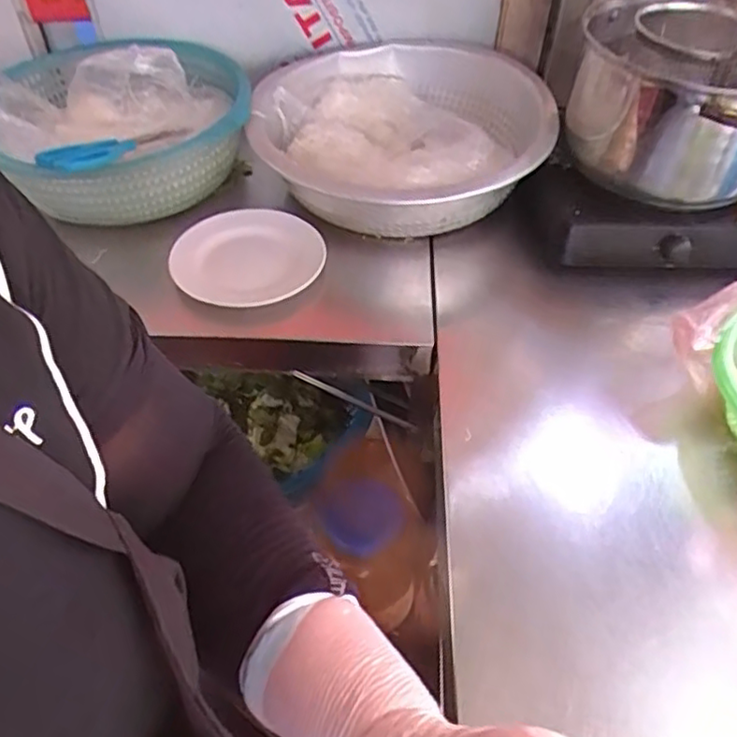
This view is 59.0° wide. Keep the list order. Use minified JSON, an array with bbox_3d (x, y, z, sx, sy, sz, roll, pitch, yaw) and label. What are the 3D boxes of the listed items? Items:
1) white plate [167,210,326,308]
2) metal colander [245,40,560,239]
[{"bbox_3d":[-0.133,-0.128,0.720,0.165,0.017,0.160,1,48,-1],"label":"white plate"},{"bbox_3d":[0.047,-0.292,0.806,0.333,0.103,0.358,1,48,-1],"label":"metal colander"}]

